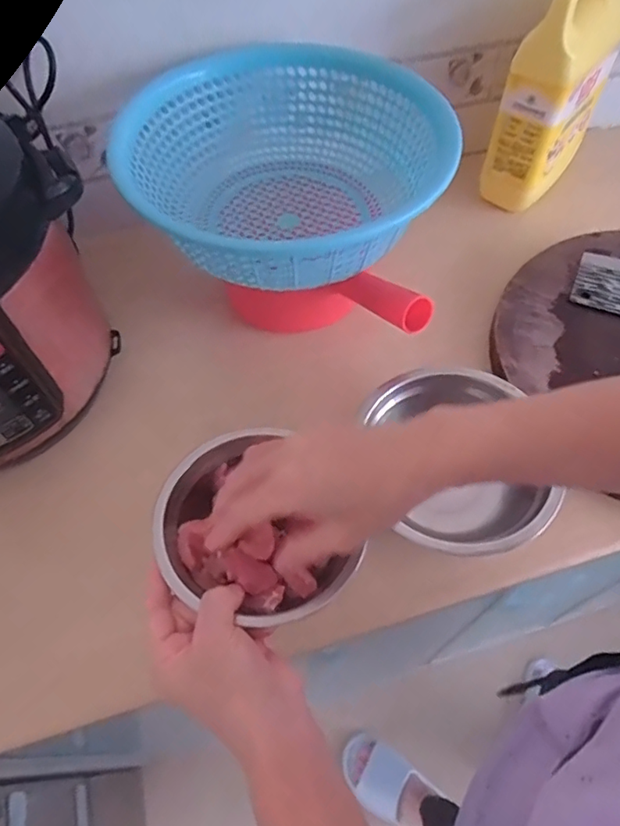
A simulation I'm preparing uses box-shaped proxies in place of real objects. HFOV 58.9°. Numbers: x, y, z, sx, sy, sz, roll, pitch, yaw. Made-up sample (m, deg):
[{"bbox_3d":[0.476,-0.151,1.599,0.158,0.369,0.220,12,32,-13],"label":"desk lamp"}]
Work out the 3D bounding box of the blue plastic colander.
[{"bbox_3d":[-0.025,-0.242,0.563,0.310,0.108,0.292,-1,58,1],"label":"blue plastic colander"}]

